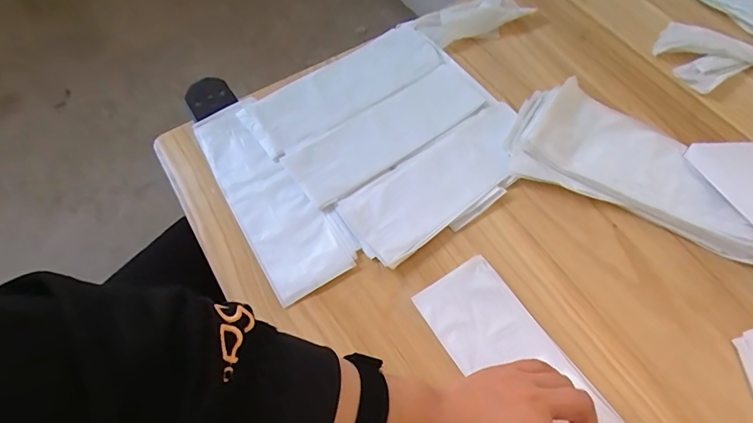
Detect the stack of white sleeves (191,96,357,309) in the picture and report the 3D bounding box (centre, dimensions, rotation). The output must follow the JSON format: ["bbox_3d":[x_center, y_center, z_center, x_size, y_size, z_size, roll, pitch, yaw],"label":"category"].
[{"bbox_3d":[-0.125,-0.022,0.486,0.089,0.013,0.257,-29,66,-14],"label":"stack of white sleeves"}]

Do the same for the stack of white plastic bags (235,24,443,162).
[{"bbox_3d":[-0.041,-0.160,0.549,0.258,0.009,0.090,-33,67,-15],"label":"stack of white plastic bags"}]

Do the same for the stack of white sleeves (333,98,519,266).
[{"bbox_3d":[0.080,-0.036,0.487,0.244,0.010,0.100,-34,67,-16],"label":"stack of white sleeves"}]

